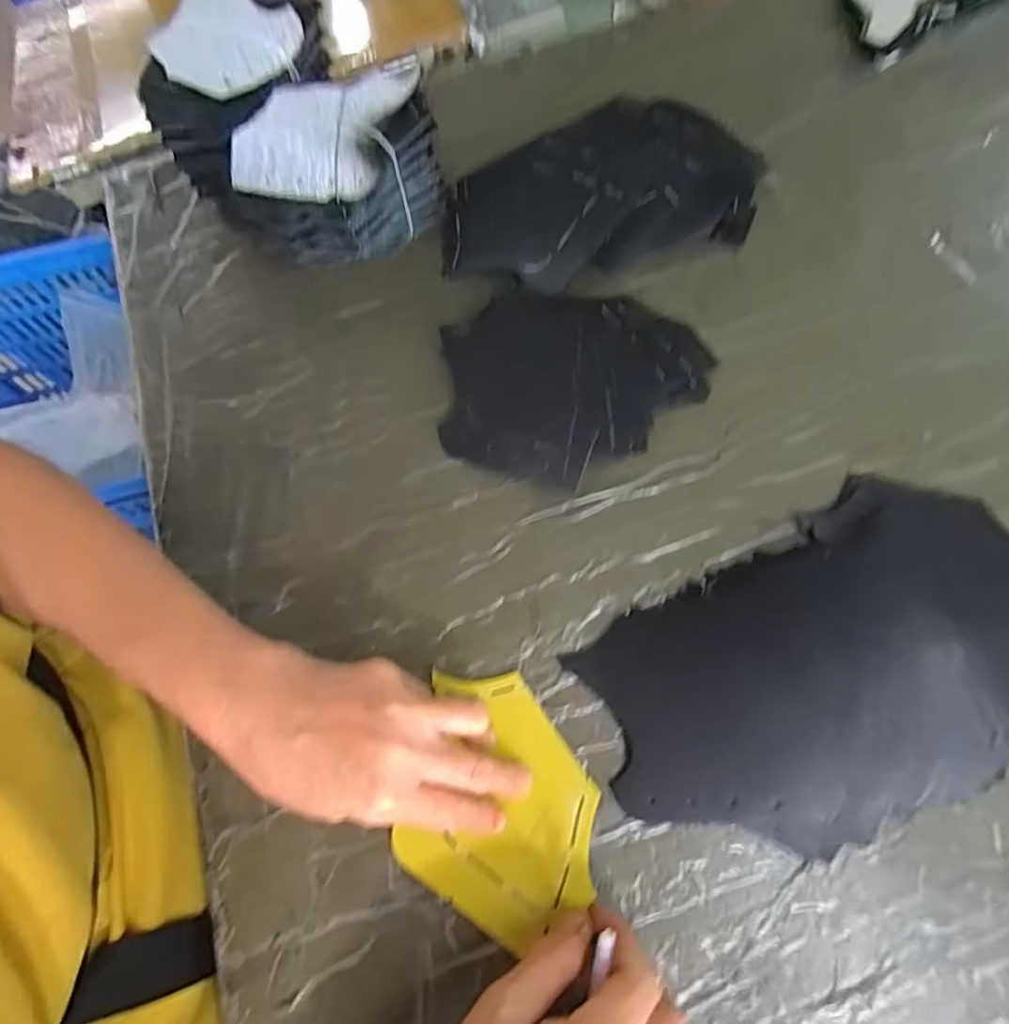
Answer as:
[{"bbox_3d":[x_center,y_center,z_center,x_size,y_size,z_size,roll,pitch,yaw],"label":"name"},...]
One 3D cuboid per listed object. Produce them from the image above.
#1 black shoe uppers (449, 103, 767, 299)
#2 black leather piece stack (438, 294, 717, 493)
[{"bbox_3d":[0.075,-0.247,0.448,0.254,0.053,0.123,-15,68,-3],"label":"black shoe uppers"},{"bbox_3d":[0.048,-0.098,0.400,0.199,0.036,0.152,-24,69,-7],"label":"black leather piece stack"}]

